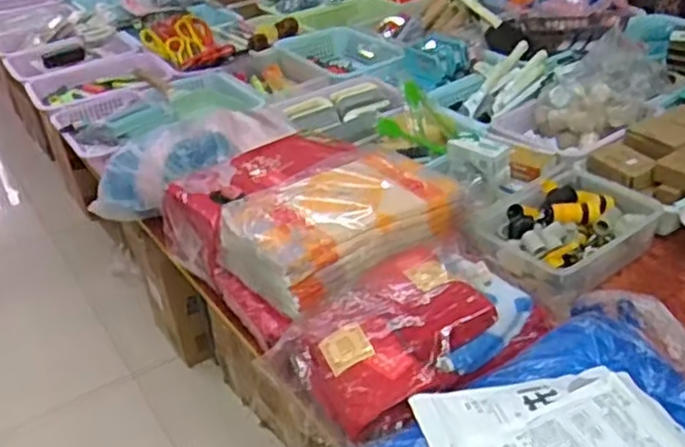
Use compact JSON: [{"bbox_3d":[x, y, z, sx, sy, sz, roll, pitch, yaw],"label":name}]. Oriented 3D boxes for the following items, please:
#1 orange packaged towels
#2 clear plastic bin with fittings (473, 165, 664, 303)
[{"bbox_3d":[0.001,-0.011,1.101,0.360,0.093,0.225,-25,38,-26],"label":"orange packaged towels"},{"bbox_3d":[0.365,0.011,1.179,0.306,0.087,0.208,-26,39,-28],"label":"clear plastic bin with fittings"}]

